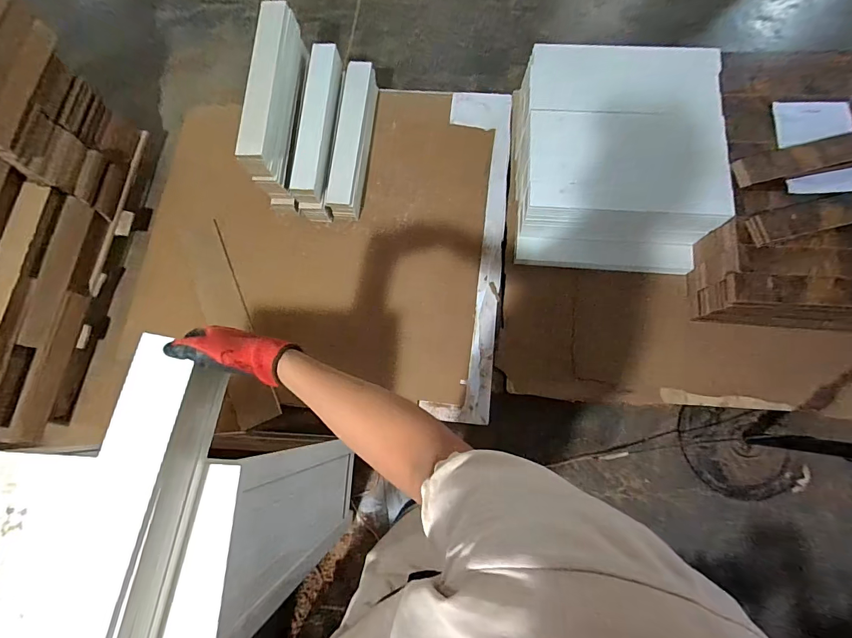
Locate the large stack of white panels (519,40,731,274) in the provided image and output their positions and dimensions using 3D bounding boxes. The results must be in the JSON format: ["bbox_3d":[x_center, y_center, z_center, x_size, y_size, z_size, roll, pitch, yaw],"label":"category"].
[{"bbox_3d":[0.583,-0.487,1.273,0.561,0.344,0.593,2,77,3],"label":"large stack of white panels"}]

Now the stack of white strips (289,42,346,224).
[{"bbox_3d":[-0.355,-0.644,1.375,0.106,0.176,0.570,4,78,4],"label":"stack of white strips"}]

